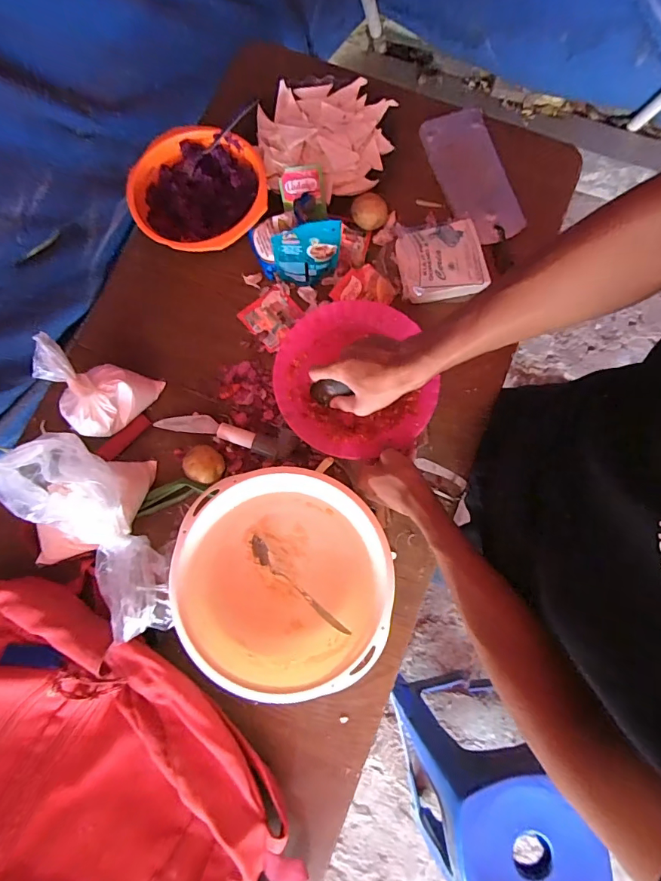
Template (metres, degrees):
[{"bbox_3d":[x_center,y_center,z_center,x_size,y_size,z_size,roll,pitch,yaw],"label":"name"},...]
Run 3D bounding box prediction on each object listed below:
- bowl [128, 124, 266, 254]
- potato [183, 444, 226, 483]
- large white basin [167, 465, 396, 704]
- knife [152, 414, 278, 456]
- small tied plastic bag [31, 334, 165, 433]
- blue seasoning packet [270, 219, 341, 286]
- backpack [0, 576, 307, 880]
[{"bbox_3d":[-0.196,-0.360,0.657,0.199,0.055,0.201,0,78,0],"label":"bowl"},{"bbox_3d":[-0.172,0.031,0.591,0.060,0.038,0.048,24,79,5],"label":"potato"},{"bbox_3d":[-0.055,0.164,0.534,0.244,0.092,0.239,0,78,0],"label":"large white basin"},{"bbox_3d":[-0.156,-0.012,0.609,0.172,0.021,0.029,15,78,3],"label":"knife"},{"bbox_3d":[-0.296,-0.059,0.560,0.087,0.145,0.104,14,78,3],"label":"small tied plastic bag"},{"bbox_3d":[-0.033,-0.258,0.609,0.091,0.116,0.020,-6,78,-1],"label":"blue seasoning packet"},{"bbox_3d":[-0.278,0.386,0.500,0.536,0.076,0.319,27,79,6],"label":"backpack"}]

